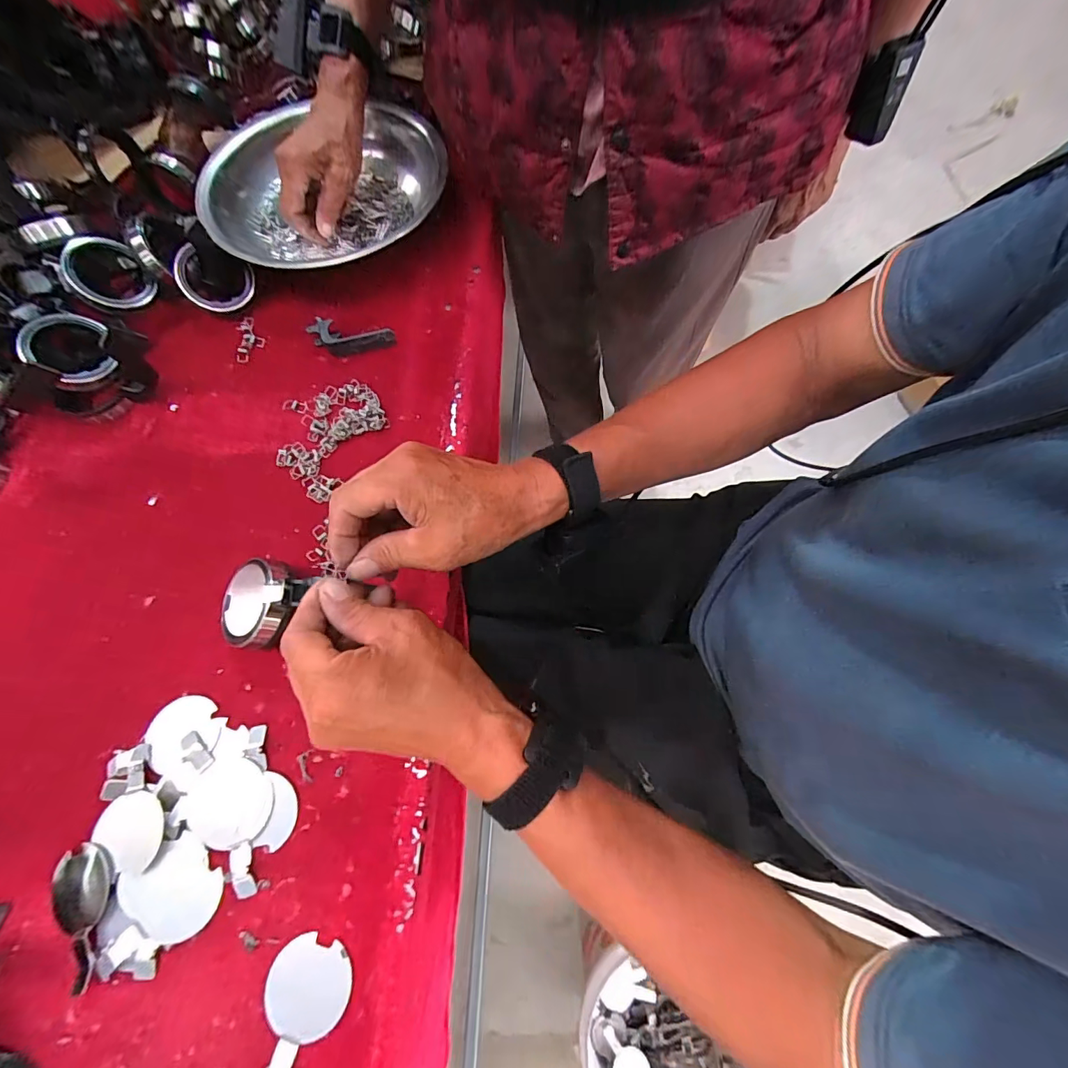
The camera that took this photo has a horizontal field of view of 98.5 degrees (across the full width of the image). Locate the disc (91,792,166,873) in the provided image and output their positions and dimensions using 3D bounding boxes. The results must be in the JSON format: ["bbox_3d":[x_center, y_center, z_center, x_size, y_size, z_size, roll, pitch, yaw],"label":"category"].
[{"bbox_3d":[-0.285,0.210,0.328,0.050,0.004,0.042,35,76,12],"label":"disc"}]

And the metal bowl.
[{"bbox_3d":[-0.219,-0.370,0.497,0.238,0.051,0.238,0,72,1],"label":"metal bowl"}]

